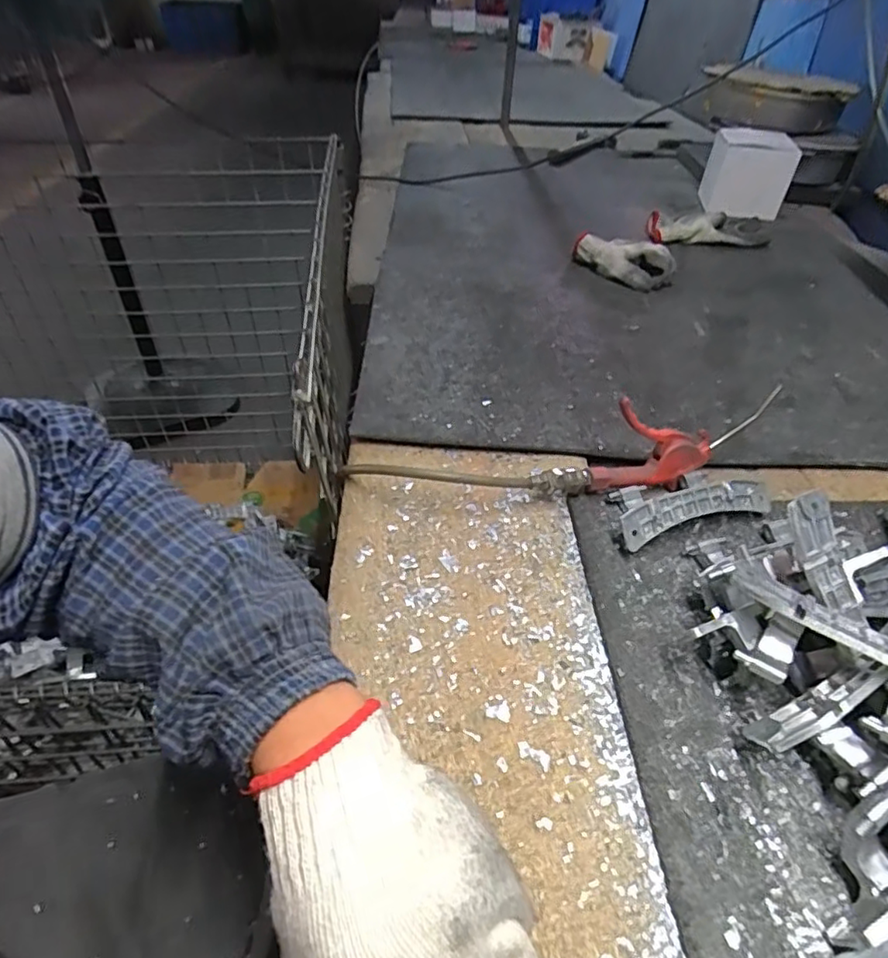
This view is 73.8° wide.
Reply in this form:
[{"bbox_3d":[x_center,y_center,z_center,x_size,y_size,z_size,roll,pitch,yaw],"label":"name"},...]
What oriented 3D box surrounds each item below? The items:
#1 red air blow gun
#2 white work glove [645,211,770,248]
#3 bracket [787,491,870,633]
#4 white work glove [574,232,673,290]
[{"bbox_3d":[0.197,-0.030,0.540,0.250,0.082,0.038,-9,44,-14],"label":"red air blow gun"},{"bbox_3d":[0.454,-0.436,1.034,0.193,0.035,0.075,4,42,0],"label":"white work glove"},{"bbox_3d":[0.251,0.055,0.390,0.032,0.010,0.088,-14,82,-18],"label":"bracket"},{"bbox_3d":[0.275,-0.341,0.914,0.070,0.044,0.161,-31,53,-32],"label":"white work glove"}]

